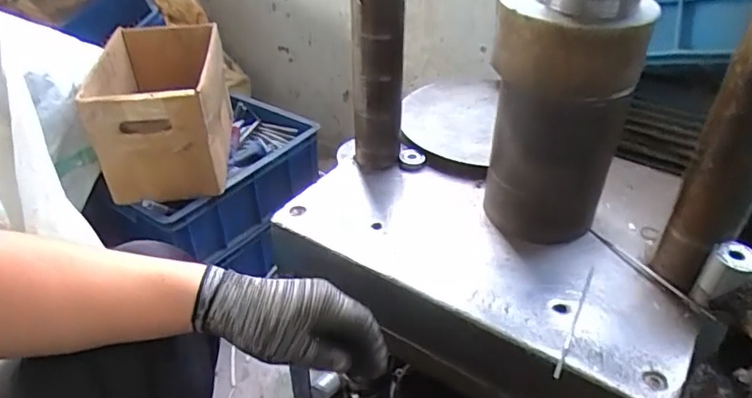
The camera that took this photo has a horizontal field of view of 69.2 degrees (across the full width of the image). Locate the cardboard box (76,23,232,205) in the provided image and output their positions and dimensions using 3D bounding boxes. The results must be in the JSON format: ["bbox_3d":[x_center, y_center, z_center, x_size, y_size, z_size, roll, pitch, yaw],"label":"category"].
[{"bbox_3d":[-0.386,-0.168,1.012,0.206,0.193,0.310,-7,38,-9],"label":"cardboard box"}]

